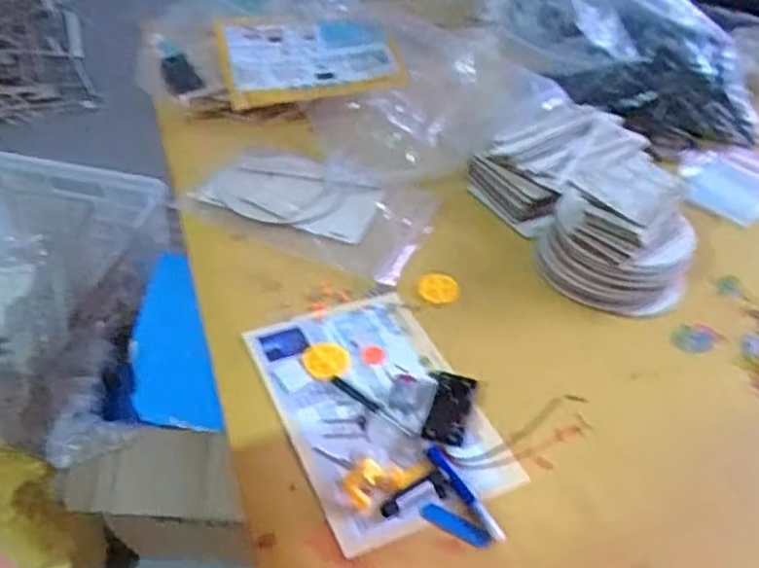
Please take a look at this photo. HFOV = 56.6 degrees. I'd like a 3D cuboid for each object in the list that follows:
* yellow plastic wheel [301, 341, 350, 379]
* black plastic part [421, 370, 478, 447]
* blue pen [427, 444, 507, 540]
[{"bbox_3d":[-0.041,0.058,0.546,0.034,0.009,0.035,2,42,-2],"label":"yellow plastic wheel"},{"bbox_3d":[0.051,0.091,0.515,0.031,0.008,0.059,10,43,7],"label":"black plastic part"},{"bbox_3d":[0.057,0.138,0.468,0.011,0.006,0.077,-24,49,-27],"label":"blue pen"}]

